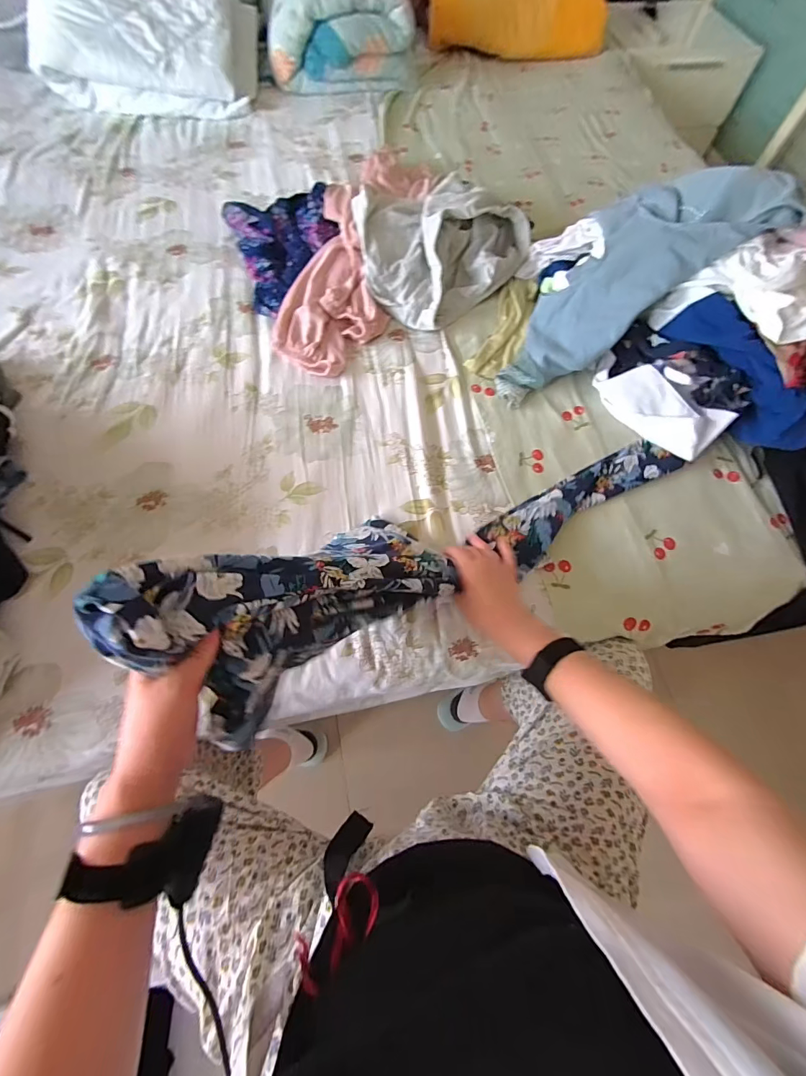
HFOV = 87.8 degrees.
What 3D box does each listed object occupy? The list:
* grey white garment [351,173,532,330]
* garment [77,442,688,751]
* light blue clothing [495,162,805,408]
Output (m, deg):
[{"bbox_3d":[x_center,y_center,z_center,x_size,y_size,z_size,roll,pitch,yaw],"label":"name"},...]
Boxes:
[{"bbox_3d":[0.079,-0.565,0.810,0.336,0.114,0.233,-38,74,-17],"label":"grey white garment"},{"bbox_3d":[0.080,0.000,0.539,0.767,0.186,0.156,-16,66,-35],"label":"garment"},{"bbox_3d":[0.353,-0.434,0.714,0.502,0.076,0.235,-40,72,10],"label":"light blue clothing"}]

